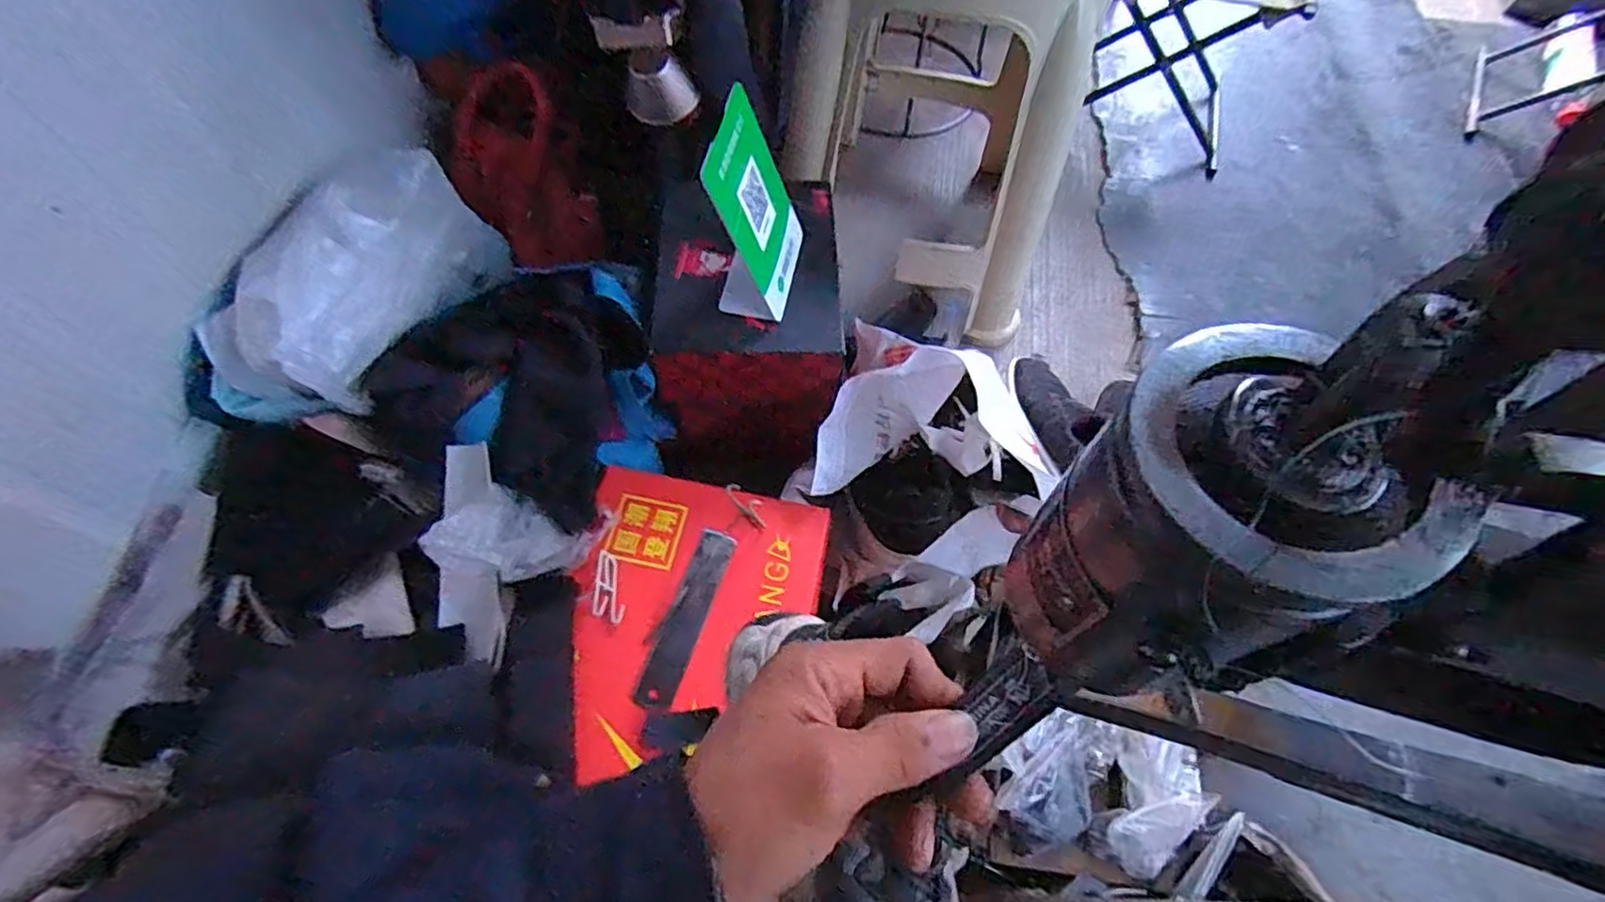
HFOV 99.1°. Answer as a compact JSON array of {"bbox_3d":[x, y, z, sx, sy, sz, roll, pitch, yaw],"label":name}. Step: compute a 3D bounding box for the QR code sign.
[{"bbox_3d":[-0.037,-0.192,0.570,0.062,0.154,0.115,9,62,2],"label":"QR code sign"}]

